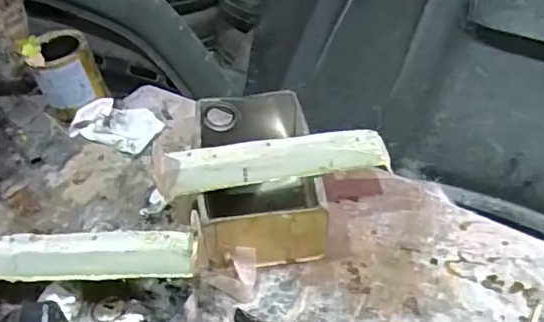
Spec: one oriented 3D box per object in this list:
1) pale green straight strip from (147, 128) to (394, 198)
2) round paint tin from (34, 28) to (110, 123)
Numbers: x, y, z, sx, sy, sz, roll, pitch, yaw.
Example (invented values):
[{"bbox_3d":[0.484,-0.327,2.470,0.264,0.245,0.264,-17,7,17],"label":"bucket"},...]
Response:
[{"bbox_3d":[0.000,-0.001,0.758,0.310,0.021,0.077,-6,43,-3],"label":"pale green straight strip"},{"bbox_3d":[-0.355,-0.144,0.985,0.099,0.140,0.099,-1,43,1],"label":"round paint tin"}]

